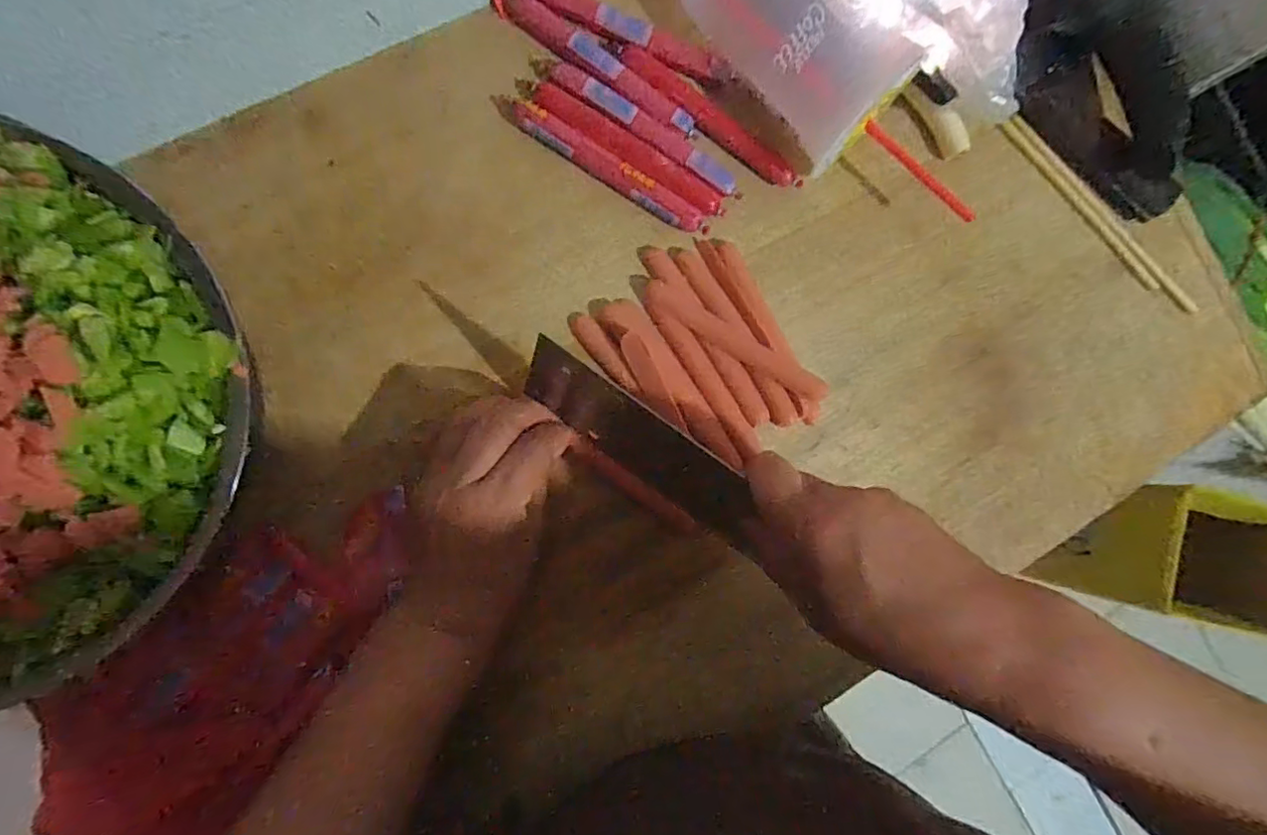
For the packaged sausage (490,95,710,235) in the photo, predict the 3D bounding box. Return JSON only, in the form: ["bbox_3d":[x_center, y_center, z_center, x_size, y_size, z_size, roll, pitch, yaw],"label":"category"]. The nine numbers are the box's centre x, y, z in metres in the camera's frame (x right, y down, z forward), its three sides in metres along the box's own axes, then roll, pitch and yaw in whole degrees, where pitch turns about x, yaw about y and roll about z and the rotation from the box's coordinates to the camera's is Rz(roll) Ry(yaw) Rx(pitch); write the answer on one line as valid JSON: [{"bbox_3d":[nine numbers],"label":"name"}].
[{"bbox_3d":[-0.020,-0.157,0.361,0.150,0.017,0.016,30,84,-5],"label":"packaged sausage"}]

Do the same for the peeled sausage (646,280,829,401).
[{"bbox_3d":[0.065,-0.048,0.368,0.128,0.012,0.018,31,84,-5],"label":"peeled sausage"}]

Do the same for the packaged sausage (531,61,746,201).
[{"bbox_3d":[0.003,-0.182,0.361,0.149,0.010,0.019,31,84,-5],"label":"packaged sausage"}]

